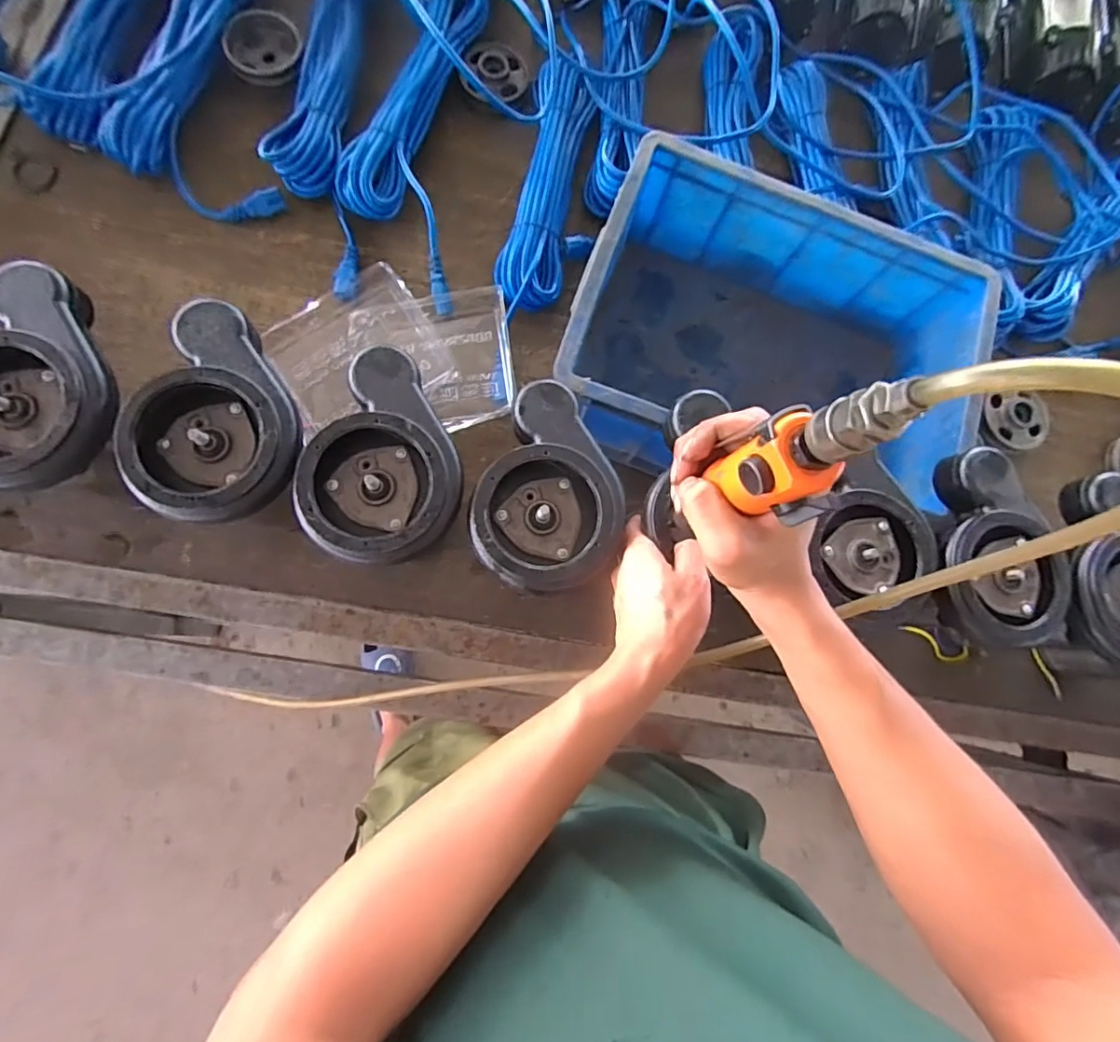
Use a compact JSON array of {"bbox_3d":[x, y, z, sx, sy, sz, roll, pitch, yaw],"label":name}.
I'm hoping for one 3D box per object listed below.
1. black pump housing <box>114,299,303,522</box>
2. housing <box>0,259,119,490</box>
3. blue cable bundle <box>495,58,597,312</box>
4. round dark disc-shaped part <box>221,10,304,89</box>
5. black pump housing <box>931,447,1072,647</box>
[{"bbox_3d":[-0.274,-0.081,0.420,0.124,0.036,0.164,-26,83,-11],"label":"black pump housing"},{"bbox_3d":[-0.411,-0.106,0.411,0.124,0.044,0.169,-20,82,-10],"label":"housing"},{"bbox_3d":[-0.016,-0.404,0.663,0.083,0.047,0.328,10,78,-5],"label":"blue cable bundle"},{"bbox_3d":[-0.358,-0.575,0.667,0.085,0.024,0.077,-16,81,-9],"label":"round dark disc-shaped part"},{"bbox_3d":[0.379,0.022,0.472,0.120,0.047,0.171,-6,80,-8],"label":"black pump housing"}]

